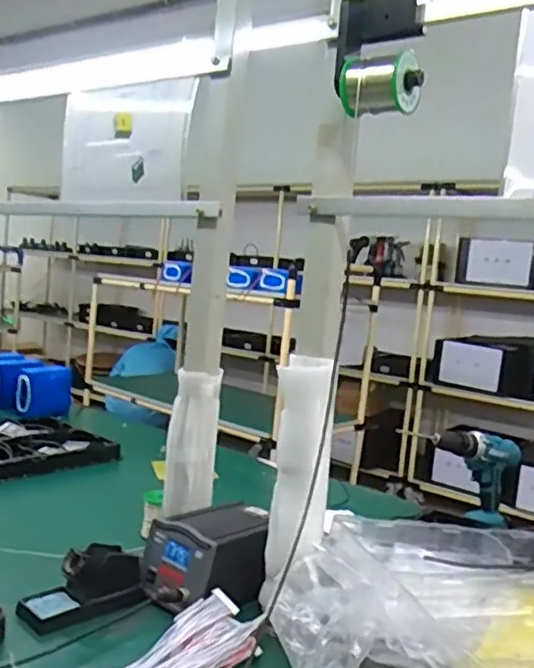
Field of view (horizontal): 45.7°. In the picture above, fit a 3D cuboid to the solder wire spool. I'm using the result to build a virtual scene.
[{"bbox_3d":[0.134,-0.293,0.747,0.093,0.064,0.058,8,6,33],"label":"solder wire spool"}]

